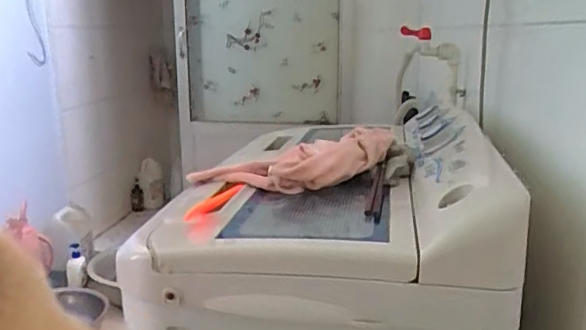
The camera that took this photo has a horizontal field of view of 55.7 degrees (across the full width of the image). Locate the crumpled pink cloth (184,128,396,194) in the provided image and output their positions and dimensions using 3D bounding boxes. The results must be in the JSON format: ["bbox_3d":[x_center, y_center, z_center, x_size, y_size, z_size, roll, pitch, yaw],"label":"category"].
[{"bbox_3d":[-0.007,0.006,0.805,0.311,0.051,0.127,-12,13,6],"label":"crumpled pink cloth"}]

